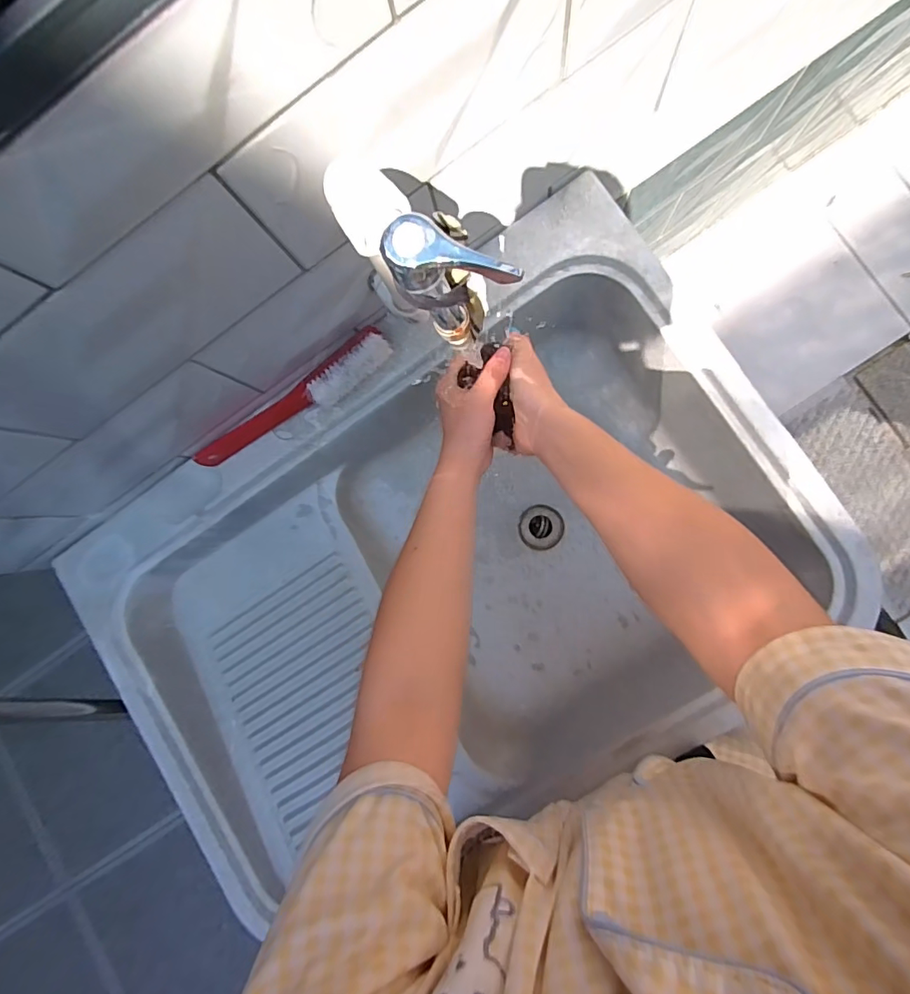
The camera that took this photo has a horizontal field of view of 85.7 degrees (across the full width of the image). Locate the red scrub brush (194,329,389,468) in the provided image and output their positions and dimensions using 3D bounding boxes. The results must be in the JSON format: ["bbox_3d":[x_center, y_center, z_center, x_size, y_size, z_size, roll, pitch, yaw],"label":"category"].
[{"bbox_3d":[-0.189,-0.105,0.566,0.266,0.048,0.046,-31,86,5],"label":"red scrub brush"}]

